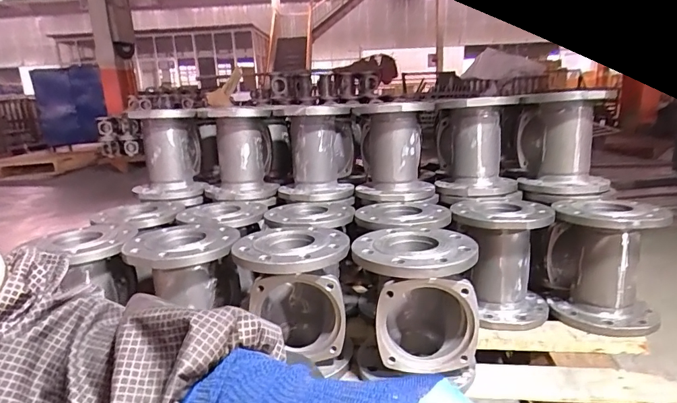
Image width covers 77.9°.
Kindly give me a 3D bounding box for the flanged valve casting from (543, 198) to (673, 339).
[{"bbox_3d":[0.510,0.123,0.809,0.172,0.230,0.164,1,15,15],"label":"flanged valve casting"}]

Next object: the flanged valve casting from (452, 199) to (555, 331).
[{"bbox_3d":[0.330,0.117,0.862,0.191,0.213,0.187,9,18,38],"label":"flanged valve casting"}]

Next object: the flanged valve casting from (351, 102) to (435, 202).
[{"bbox_3d":[0.133,-0.115,1.005,0.176,0.232,0.213,1,15,13],"label":"flanged valve casting"}]

